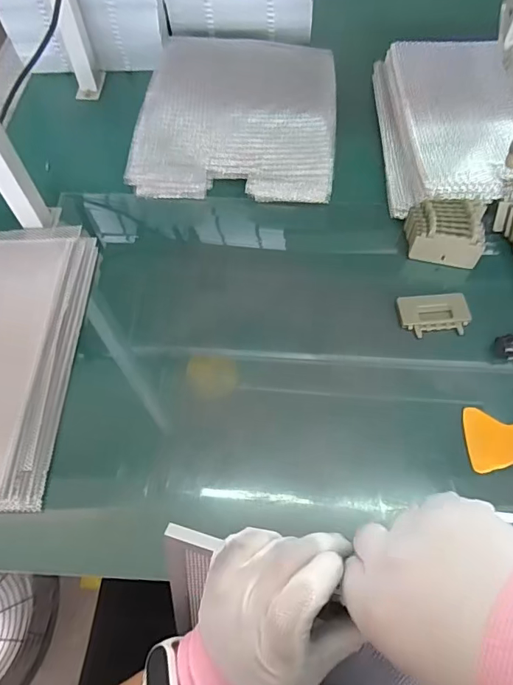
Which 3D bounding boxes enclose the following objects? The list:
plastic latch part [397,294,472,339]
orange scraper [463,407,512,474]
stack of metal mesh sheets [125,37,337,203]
[{"bbox_3d":[0.224,-0.035,0.580,0.087,0.013,0.053,-4,62,-1],"label":"plastic latch part"},{"bbox_3d":[0.278,0.109,0.504,0.096,0.007,0.068,5,62,4],"label":"orange scraper"},{"bbox_3d":[-0.023,-0.359,0.718,0.289,0.065,0.313,5,62,4],"label":"stack of metal mesh sheets"}]

